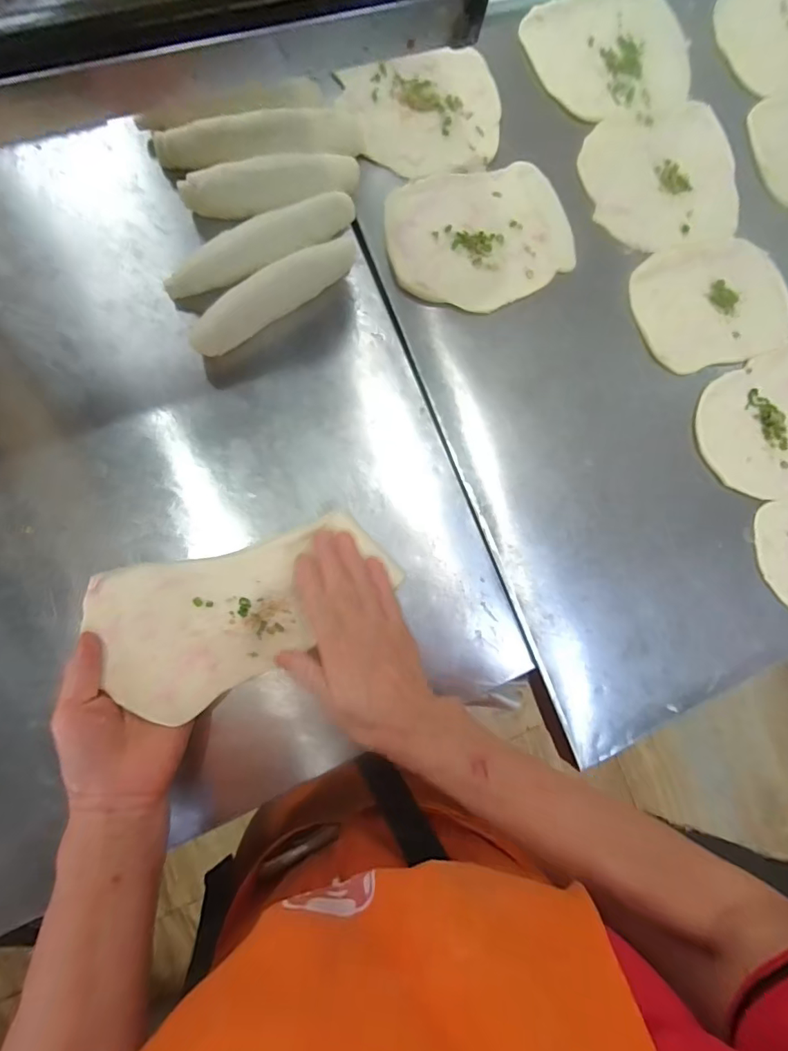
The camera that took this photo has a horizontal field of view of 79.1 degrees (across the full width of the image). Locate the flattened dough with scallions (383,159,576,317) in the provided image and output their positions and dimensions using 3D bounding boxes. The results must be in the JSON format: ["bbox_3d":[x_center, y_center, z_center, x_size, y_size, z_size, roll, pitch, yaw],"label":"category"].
[{"bbox_3d":[0.082,-0.267,0.442,0.176,0.012,0.129,-17,87,-9],"label":"flattened dough with scallions"}]

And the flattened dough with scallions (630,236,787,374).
[{"bbox_3d":[0.318,-0.222,0.476,0.159,0.009,0.121,-14,86,-9],"label":"flattened dough with scallions"}]

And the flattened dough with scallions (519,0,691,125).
[{"bbox_3d":[0.225,-0.479,0.487,0.164,0.015,0.143,-28,88,-9],"label":"flattened dough with scallions"}]

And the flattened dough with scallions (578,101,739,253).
[{"bbox_3d":[0.272,-0.352,0.485,0.166,0.008,0.146,-14,86,-9],"label":"flattened dough with scallions"}]

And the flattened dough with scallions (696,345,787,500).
[{"bbox_3d":[0.375,-0.100,0.472,0.146,0.011,0.130,-23,88,-9],"label":"flattened dough with scallions"}]

